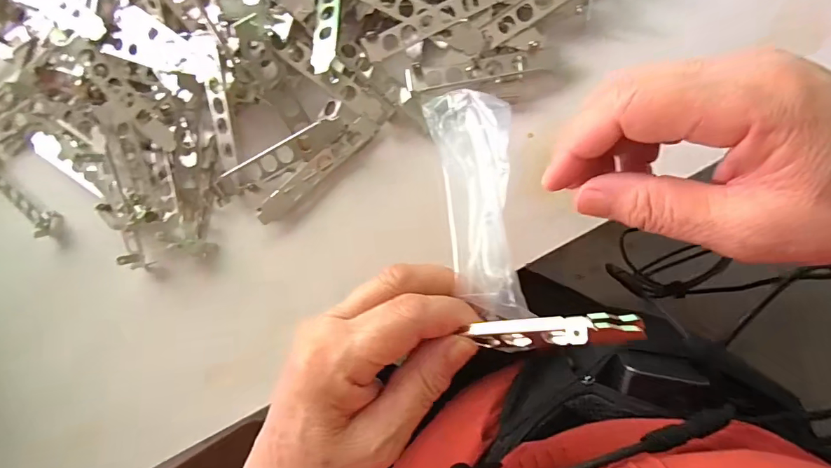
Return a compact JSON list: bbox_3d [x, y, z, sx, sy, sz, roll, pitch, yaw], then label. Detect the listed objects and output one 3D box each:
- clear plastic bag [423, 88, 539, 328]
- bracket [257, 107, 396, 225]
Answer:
[{"bbox_3d":[0.036,-0.026,0.254,0.048,0.017,0.158,-7,58,8],"label":"clear plastic bag"},{"bbox_3d":[-0.073,-0.057,0.349,0.133,0.014,0.019,-41,81,3],"label":"bracket"}]

